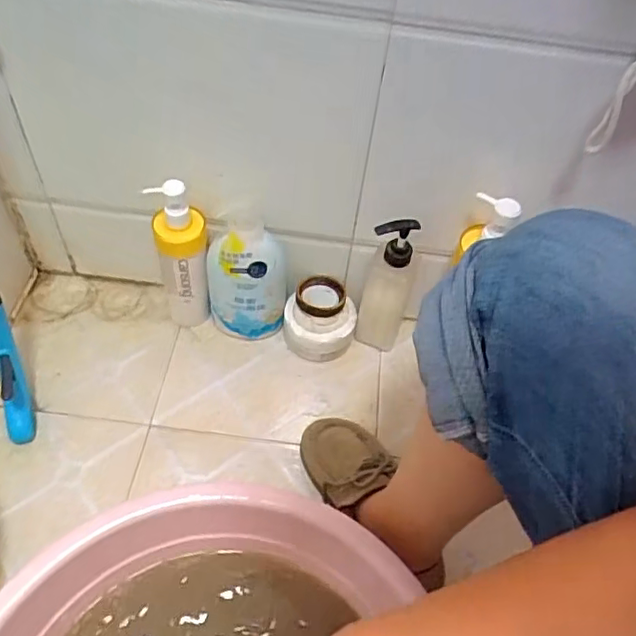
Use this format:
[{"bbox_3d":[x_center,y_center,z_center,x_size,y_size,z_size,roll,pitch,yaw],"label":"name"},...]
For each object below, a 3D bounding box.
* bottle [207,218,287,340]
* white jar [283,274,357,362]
[{"bbox_3d":[-0.098,-0.056,0.822,0.107,0.199,0.078,-1,51,-6],"label":"bottle"},{"bbox_3d":[0.004,0.002,0.870,0.102,0.077,0.111,3,51,-3],"label":"white jar"}]

